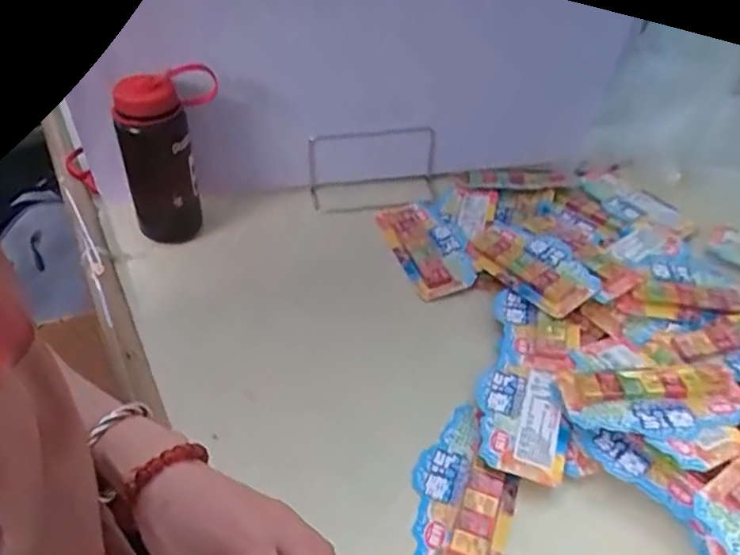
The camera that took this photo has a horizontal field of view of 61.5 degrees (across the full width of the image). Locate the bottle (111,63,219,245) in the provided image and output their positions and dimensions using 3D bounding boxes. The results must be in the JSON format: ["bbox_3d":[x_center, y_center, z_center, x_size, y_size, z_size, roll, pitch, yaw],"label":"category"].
[{"bbox_3d":[-0.206,-0.125,0.649,0.058,0.177,0.092,28,50,23],"label":"bottle"}]

